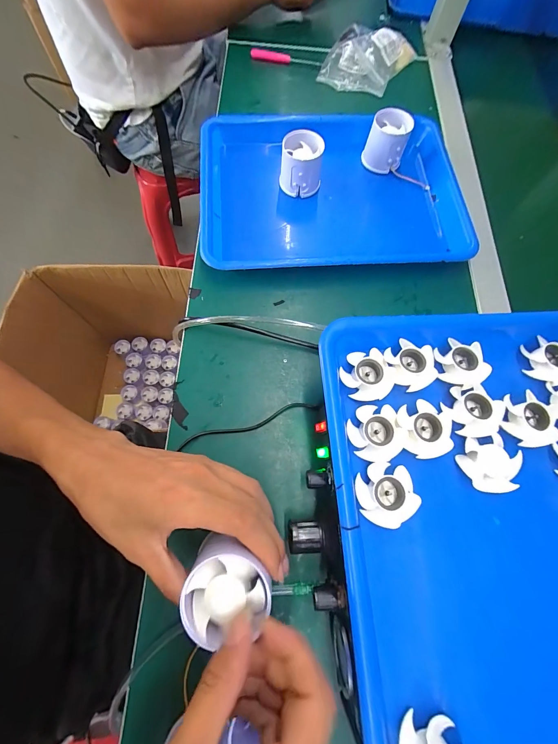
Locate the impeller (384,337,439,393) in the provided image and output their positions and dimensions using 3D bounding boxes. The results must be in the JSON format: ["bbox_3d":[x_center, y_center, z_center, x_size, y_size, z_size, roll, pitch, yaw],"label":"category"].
[{"bbox_3d":[0.112,-0.006,0.264,0.040,0.016,0.042,1,71,-3],"label":"impeller"}]

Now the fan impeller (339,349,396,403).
[{"bbox_3d":[0.075,0.003,0.260,0.040,0.015,0.043,1,71,-3],"label":"fan impeller"}]

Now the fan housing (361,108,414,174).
[{"bbox_3d":[0.147,-0.314,0.418,0.051,0.054,0.055,0,73,-1],"label":"fan housing"}]

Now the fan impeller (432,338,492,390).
[{"bbox_3d":[0.157,-0.007,0.266,0.039,0.013,0.041,-10,72,-7],"label":"fan impeller"}]

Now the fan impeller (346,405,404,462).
[{"bbox_3d":[0.076,0.049,0.243,0.039,0.015,0.042,1,71,-3],"label":"fan impeller"}]

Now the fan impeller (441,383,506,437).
[{"bbox_3d":[0.159,0.031,0.249,0.041,0.012,0.043,1,71,-3],"label":"fan impeller"}]

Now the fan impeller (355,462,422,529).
[{"bbox_3d":[0.080,0.091,0.229,0.040,0.015,0.043,-9,71,-7],"label":"fan impeller"}]

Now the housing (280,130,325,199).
[{"bbox_3d":[0.029,-0.266,0.399,0.053,0.057,0.050,4,71,-1],"label":"housing"}]

